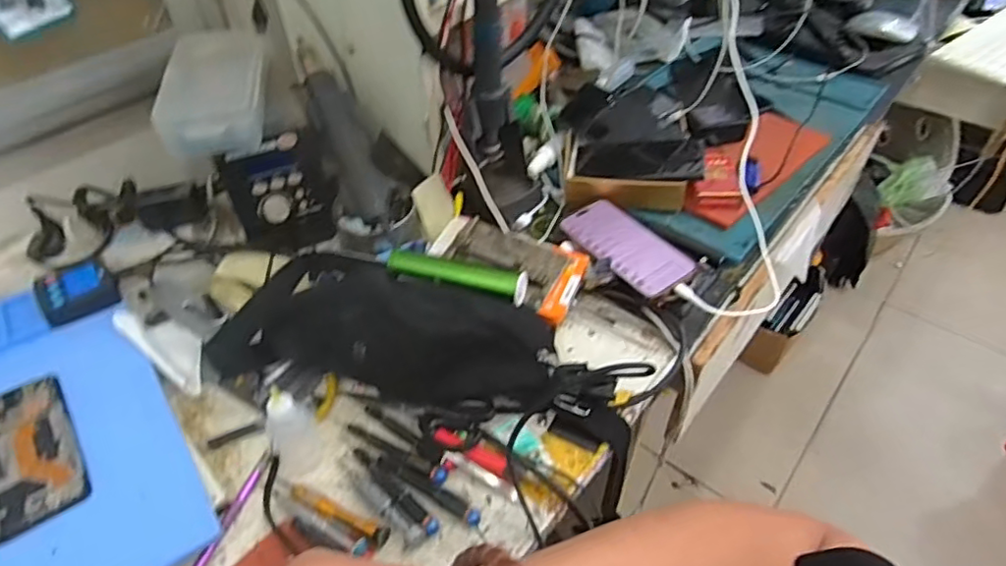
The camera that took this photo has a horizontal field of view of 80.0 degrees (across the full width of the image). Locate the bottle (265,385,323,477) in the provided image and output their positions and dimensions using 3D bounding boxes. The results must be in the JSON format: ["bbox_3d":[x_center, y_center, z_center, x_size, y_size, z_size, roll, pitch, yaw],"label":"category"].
[{"bbox_3d":[-0.183,0.117,0.508,0.034,0.092,0.042,-16,46,-14],"label":"bottle"}]

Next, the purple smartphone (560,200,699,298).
[{"bbox_3d":[0.140,-0.043,0.688,0.074,0.006,0.157,-31,52,-22],"label":"purple smartphone"}]

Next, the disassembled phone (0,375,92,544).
[{"bbox_3d":[-0.409,0.141,0.514,0.071,0.007,0.155,-31,52,-26],"label":"disassembled phone"}]

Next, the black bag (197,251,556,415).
[{"bbox_3d":[-0.114,0.030,0.585,0.319,0.091,0.153,9,46,10],"label":"black bag"}]

